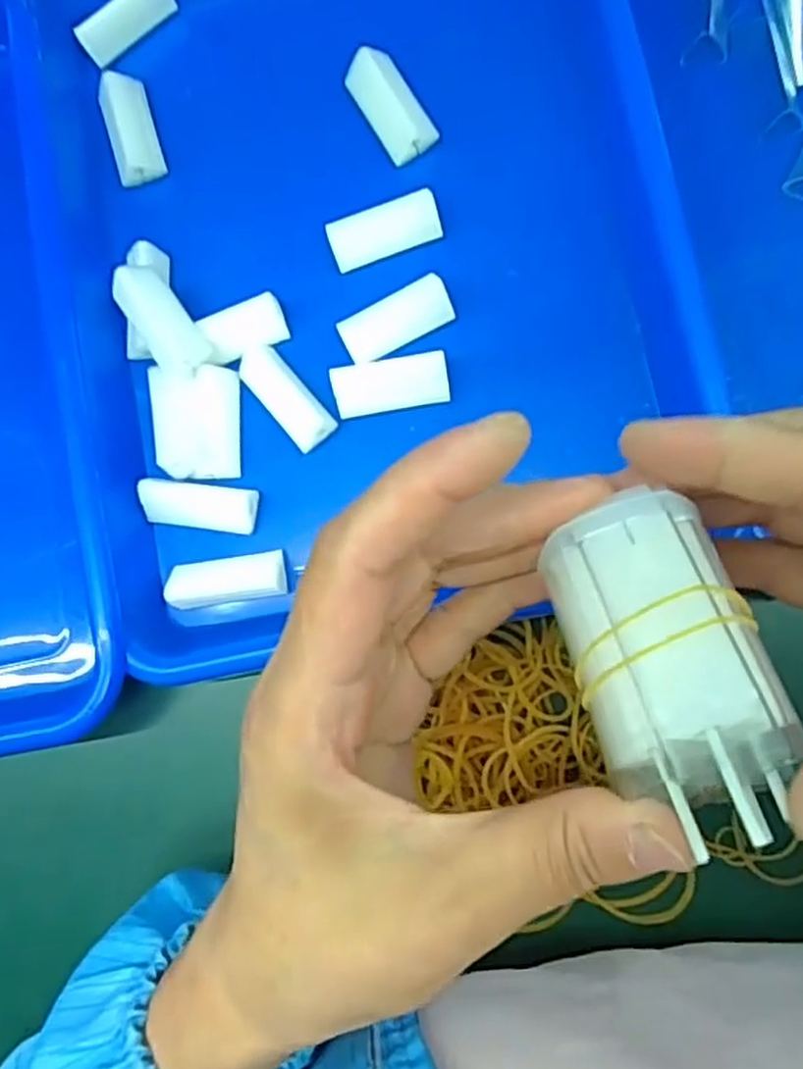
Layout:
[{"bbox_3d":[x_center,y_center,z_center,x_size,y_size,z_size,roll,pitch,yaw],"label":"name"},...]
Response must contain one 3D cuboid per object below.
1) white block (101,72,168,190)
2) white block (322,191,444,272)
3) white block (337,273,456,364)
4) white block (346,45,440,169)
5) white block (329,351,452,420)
[{"bbox_3d":[-0.119,-0.179,0.325,0.019,0.016,0.046,-15,81,4],"label":"white block"},{"bbox_3d":[-0.007,-0.125,0.304,0.045,0.013,0.017,-21,81,3],"label":"white block"},{"bbox_3d":[-0.002,-0.087,0.299,0.045,0.010,0.019,-29,81,2],"label":"white block"},{"bbox_3d":[-0.004,-0.182,0.309,0.022,0.012,0.045,-31,81,1],"label":"white block"},{"bbox_3d":[-0.004,-0.060,0.296,0.045,0.011,0.020,-10,82,5],"label":"white block"}]

